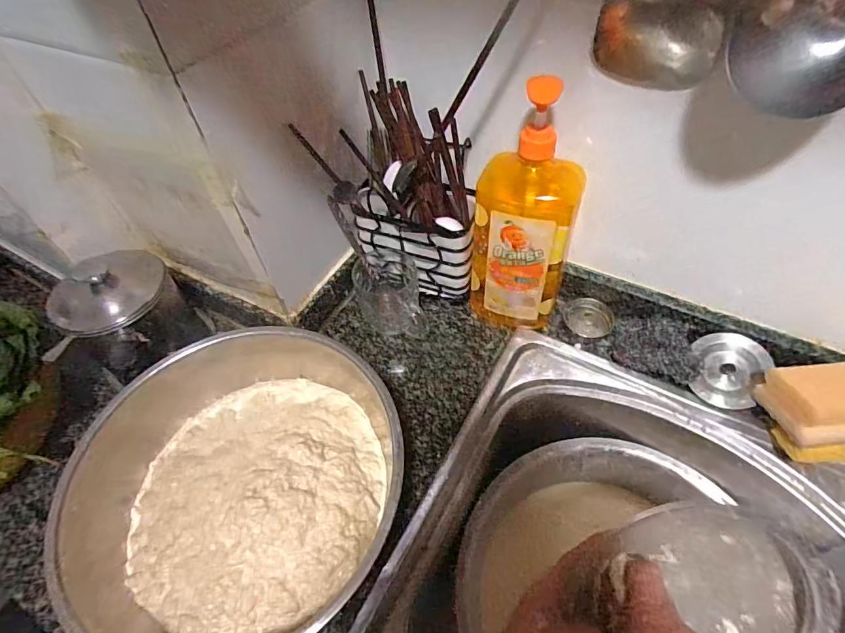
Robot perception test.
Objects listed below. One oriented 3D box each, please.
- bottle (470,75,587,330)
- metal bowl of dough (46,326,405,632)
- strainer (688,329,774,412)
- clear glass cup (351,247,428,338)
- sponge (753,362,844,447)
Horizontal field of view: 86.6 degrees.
[{"bbox_3d":[0.110,-0.102,0.485,0.105,0.281,0.082,16,55,17],"label":"bottle"},{"bbox_3d":[-0.156,0.155,0.413,0.271,0.104,0.265,-2,51,3],"label":"metal bowl of dough"},{"bbox_3d":[0.333,0.058,0.488,0.071,0.024,0.079,7,86,22],"label":"strainer"},{"bbox_3d":[-0.040,-0.025,0.558,0.075,0.084,0.088,-11,52,-4],"label":"clear glass cup"},{"bbox_3d":[0.389,0.079,0.420,0.103,0.040,0.065,-6,51,0],"label":"sponge"}]

